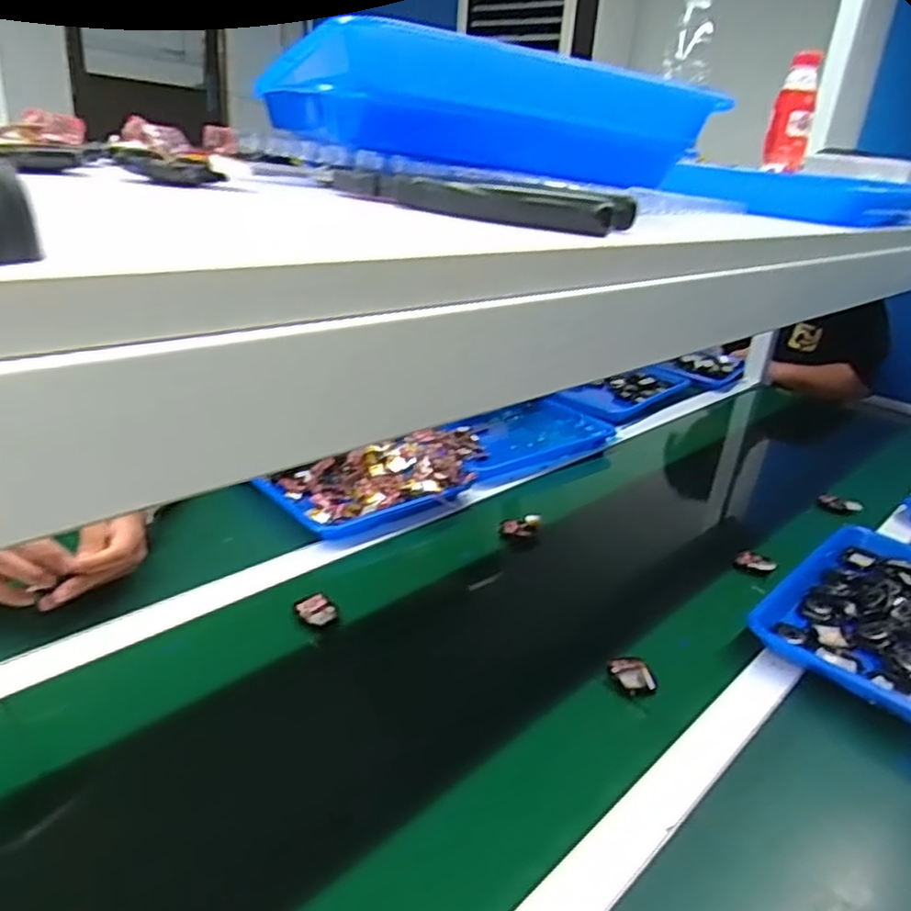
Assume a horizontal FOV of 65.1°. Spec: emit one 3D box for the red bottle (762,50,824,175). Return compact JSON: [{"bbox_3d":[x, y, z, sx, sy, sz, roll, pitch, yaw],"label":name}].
[{"bbox_3d":[0.549,-0.554,1.156,0.065,0.172,0.065,15,26,20],"label":"red bottle"}]

